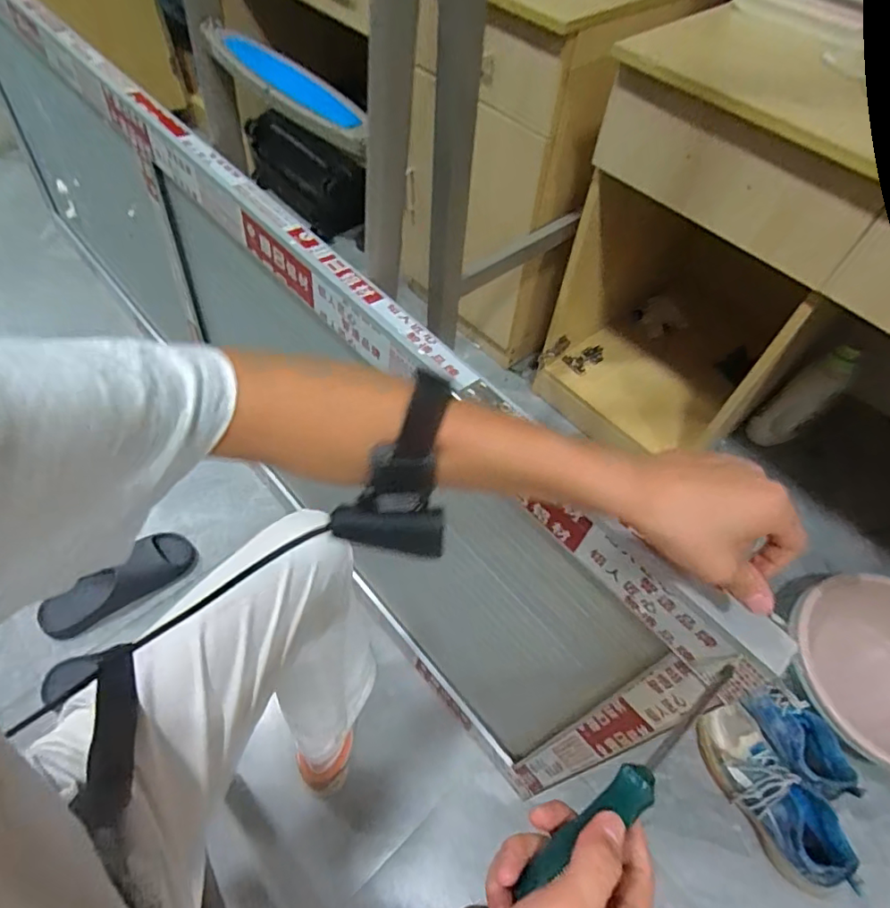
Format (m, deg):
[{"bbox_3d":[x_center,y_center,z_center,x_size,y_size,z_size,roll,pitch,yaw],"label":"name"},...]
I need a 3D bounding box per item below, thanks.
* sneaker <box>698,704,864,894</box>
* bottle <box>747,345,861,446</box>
[{"bbox_3d":[0.509,0.535,0.859,0.096,0.095,0.274,-17,60,-14],"label":"sneaker"},{"bbox_3d":[0.814,-0.123,1.236,0.083,0.271,0.088,-7,50,-51],"label":"bottle"}]

